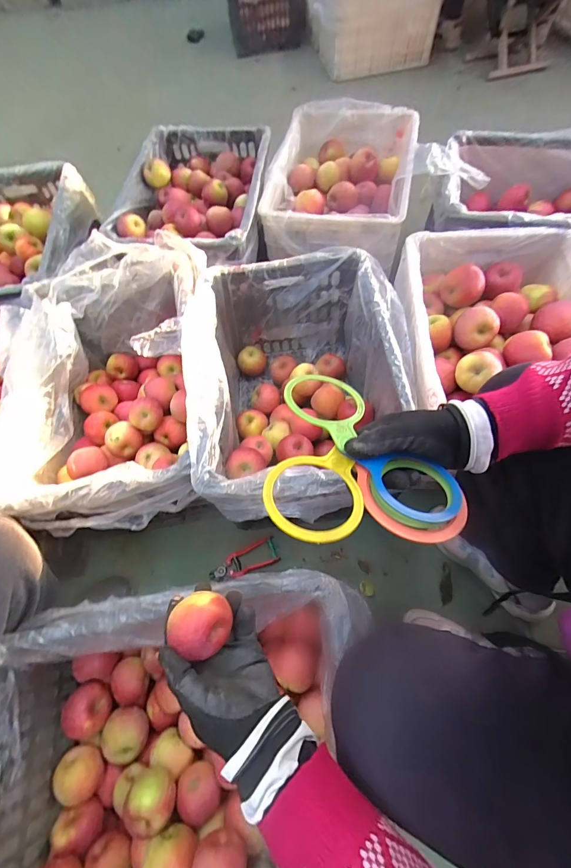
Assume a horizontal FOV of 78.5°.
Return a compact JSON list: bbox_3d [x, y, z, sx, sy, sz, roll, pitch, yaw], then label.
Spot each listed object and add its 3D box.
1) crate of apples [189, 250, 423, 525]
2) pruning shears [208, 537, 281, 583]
[{"bbox_3d":[0.031,-0.082,0.737,0.407,0.265,0.508,-11,64,-2],"label":"crate of apples"},{"bbox_3d":[-0.093,0.277,0.760,0.152,0.015,0.055,-20,64,-6],"label":"pruning shears"}]

